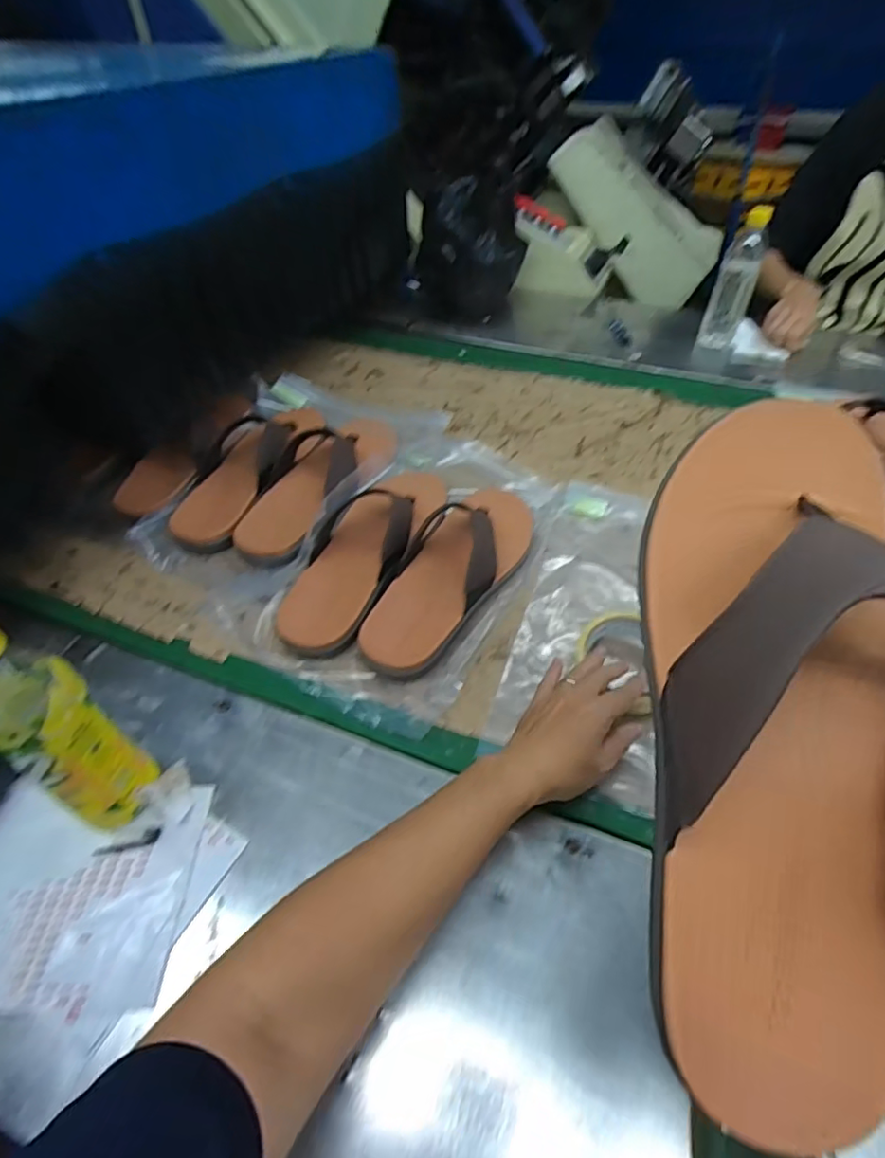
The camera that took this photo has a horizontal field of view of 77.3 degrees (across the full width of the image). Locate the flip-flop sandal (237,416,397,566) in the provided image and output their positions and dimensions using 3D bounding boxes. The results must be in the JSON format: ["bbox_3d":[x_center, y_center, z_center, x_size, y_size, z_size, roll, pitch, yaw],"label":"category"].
[{"bbox_3d":[-0.150,-0.143,0.718,0.118,0.052,0.315,19,51,17],"label":"flip-flop sandal"}]

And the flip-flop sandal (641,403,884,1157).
[{"bbox_3d":[0.134,0.055,0.206,0.100,0.066,0.278,6,78,6],"label":"flip-flop sandal"}]

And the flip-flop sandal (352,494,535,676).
[{"bbox_3d":[0.014,-0.021,0.598,0.096,0.062,0.288,27,54,23],"label":"flip-flop sandal"}]

